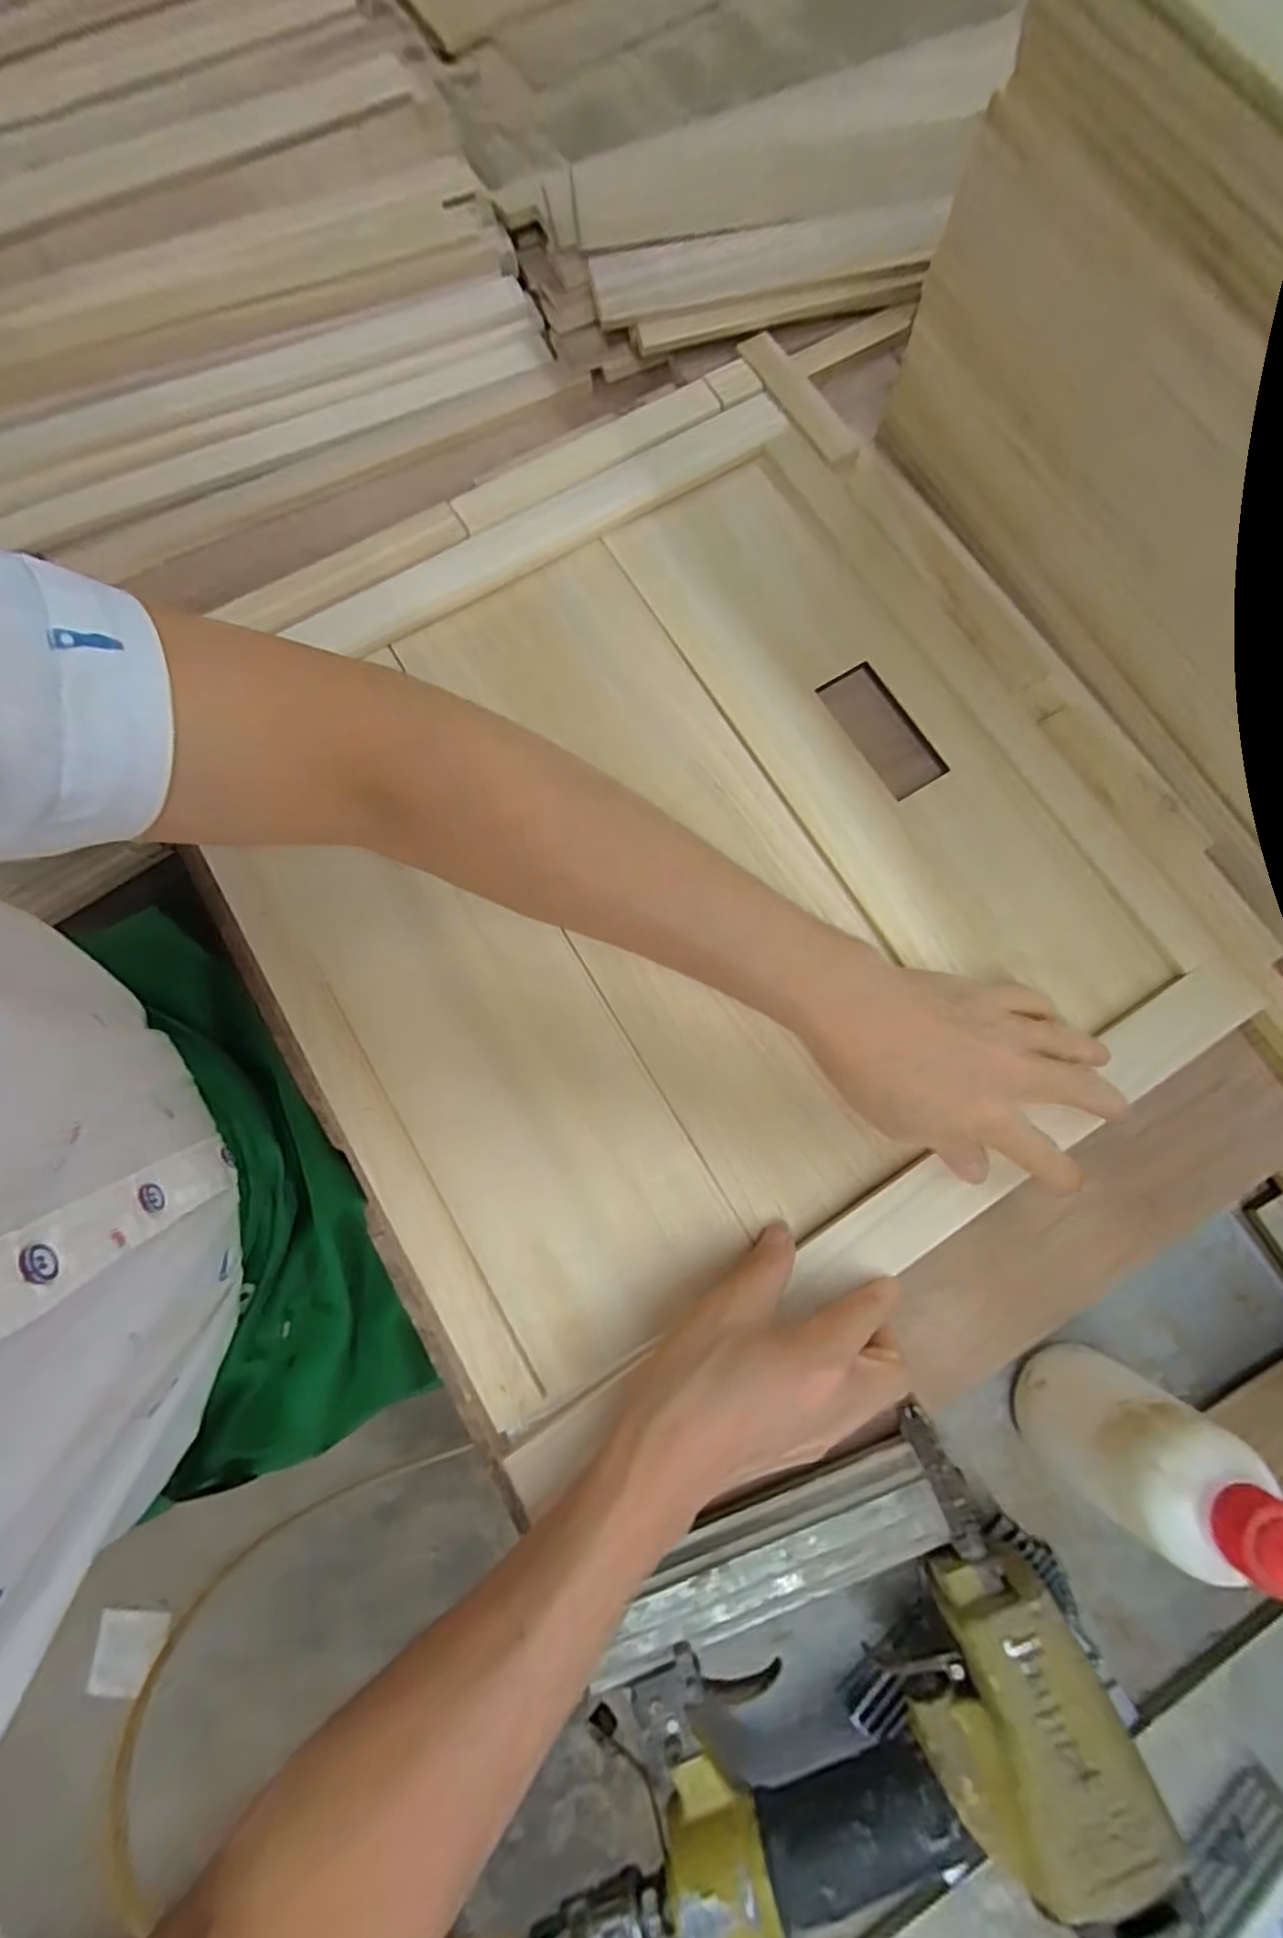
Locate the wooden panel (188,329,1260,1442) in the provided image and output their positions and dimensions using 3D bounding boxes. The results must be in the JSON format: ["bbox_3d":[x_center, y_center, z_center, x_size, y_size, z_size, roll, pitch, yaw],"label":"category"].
[{"bbox_3d":[0.011,-0.084,0.381,0.487,0.039,0.502,-30,81,-6],"label":"wooden panel"}]

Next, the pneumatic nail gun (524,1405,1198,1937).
[{"bbox_3d":[0.063,0.325,0.274,0.247,0.066,0.149,-23,80,-5],"label":"pneumatic nail gun"}]

